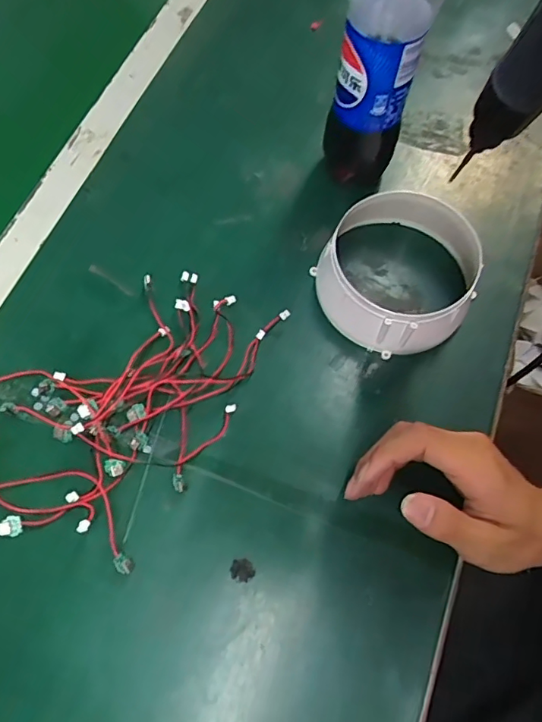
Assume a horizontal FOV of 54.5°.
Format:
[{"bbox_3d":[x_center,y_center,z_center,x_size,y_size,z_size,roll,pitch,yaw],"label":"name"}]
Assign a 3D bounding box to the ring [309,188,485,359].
[{"bbox_3d":[0.104,-0.076,0.430,0.122,0.063,0.129,0,68,-1],"label":"ring"}]

